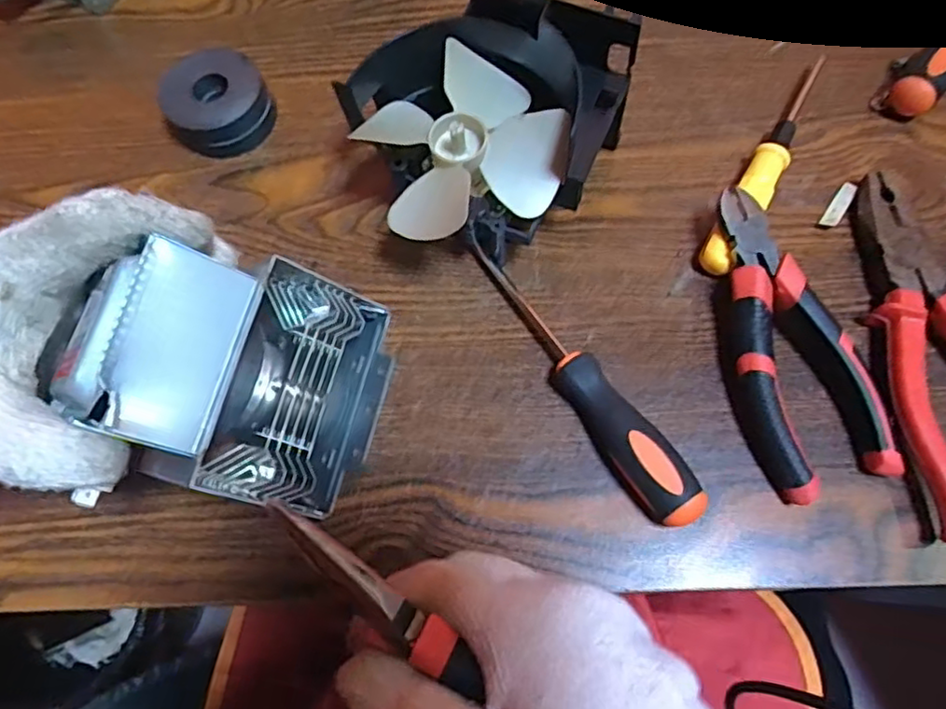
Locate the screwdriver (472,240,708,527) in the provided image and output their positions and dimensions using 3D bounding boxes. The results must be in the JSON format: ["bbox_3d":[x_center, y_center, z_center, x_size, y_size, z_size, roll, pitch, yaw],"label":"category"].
[{"bbox_3d":[0.053,0.007,0.328,0.025,0.029,0.173,-32,70,-7],"label":"screwdriver"}]

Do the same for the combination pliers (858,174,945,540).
[{"bbox_3d":[0.227,-0.007,0.317,0.052,0.032,0.184,-2,70,4],"label":"combination pliers"}]

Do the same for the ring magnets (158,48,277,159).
[{"bbox_3d":[-0.159,-0.156,0.409,0.059,0.031,0.059,-2,70,4],"label":"ring magnets"}]

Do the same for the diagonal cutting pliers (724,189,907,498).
[{"bbox_3d":[0.153,-0.008,0.327,0.055,0.030,0.151,-14,69,-1],"label":"diagonal cutting pliers"}]

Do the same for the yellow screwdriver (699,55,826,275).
[{"bbox_3d":[0.169,-0.110,0.371,0.019,0.024,0.159,28,74,14],"label":"yellow screwdriver"}]

